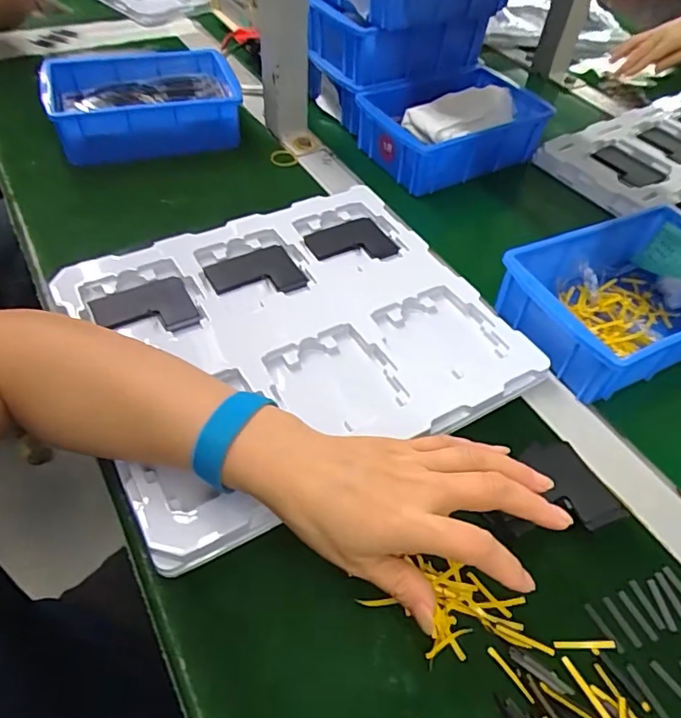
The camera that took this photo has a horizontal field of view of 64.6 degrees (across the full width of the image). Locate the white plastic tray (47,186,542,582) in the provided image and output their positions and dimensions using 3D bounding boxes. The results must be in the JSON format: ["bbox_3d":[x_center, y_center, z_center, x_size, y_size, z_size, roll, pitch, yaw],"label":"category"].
[{"bbox_3d":[-0.037,-0.027,0.443,0.321,0.021,0.277,-24,56,-22],"label":"white plastic tray"}]

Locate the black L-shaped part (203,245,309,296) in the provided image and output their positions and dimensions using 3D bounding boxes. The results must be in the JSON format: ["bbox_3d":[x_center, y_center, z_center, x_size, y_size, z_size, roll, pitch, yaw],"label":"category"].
[{"bbox_3d":[-0.077,-0.075,0.488,0.079,0.005,0.062,-23,56,-21],"label":"black L-shaped part"}]

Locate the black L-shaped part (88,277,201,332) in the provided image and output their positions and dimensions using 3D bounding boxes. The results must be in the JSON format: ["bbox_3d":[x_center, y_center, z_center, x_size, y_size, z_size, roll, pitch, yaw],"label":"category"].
[{"bbox_3d":[-0.162,-0.039,0.447,0.077,0.005,0.061,-20,55,-19],"label":"black L-shaped part"}]

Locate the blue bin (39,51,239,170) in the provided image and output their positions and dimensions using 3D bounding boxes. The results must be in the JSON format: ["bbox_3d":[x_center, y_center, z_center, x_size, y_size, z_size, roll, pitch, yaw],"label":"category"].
[{"bbox_3d":[-0.223,-0.294,0.621,0.202,0.058,0.149,-13,53,-14],"label":"blue bin"}]

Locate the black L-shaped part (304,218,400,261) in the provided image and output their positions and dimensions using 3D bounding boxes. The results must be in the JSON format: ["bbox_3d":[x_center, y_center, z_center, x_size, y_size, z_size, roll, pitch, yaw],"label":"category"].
[{"bbox_3d":[0.009,-0.110,0.520,0.077,0.004,0.062,-23,56,-21],"label":"black L-shaped part"}]

